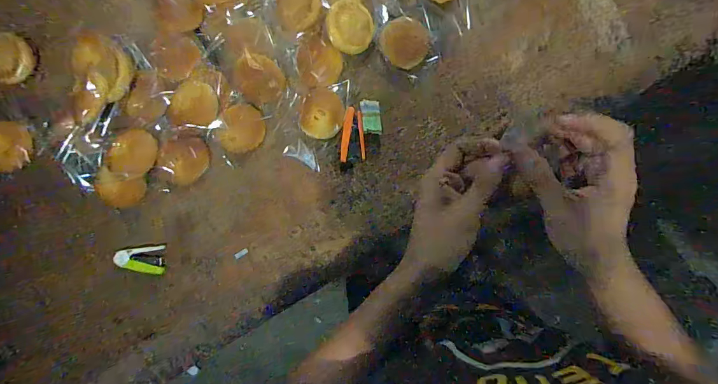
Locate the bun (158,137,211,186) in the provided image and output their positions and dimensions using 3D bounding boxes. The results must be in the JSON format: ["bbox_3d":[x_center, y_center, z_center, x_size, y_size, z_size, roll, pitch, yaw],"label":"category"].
[{"bbox_3d":[-0.321,-0.062,0.691,0.085,0.021,0.085,-1,96,-10],"label":"bun"}]

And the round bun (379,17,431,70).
[{"bbox_3d":[0.085,-0.276,0.689,0.088,0.018,0.082,0,84,3],"label":"round bun"}]

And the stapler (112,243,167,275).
[{"bbox_3d":[-0.394,0.125,0.672,0.083,0.018,0.051,-6,84,2],"label":"stapler"}]

